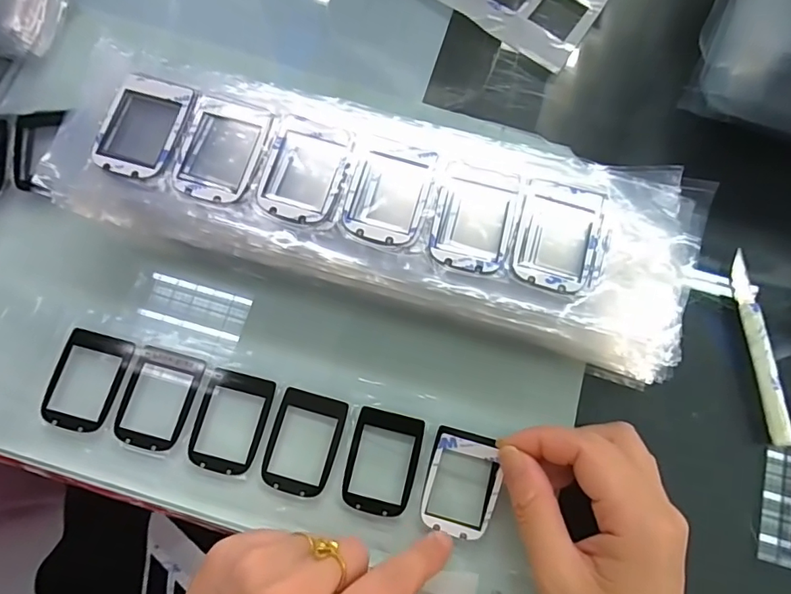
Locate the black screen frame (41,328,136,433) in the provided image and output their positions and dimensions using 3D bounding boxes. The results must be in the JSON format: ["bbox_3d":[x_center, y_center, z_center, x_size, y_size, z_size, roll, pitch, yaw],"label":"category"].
[{"bbox_3d":[-0.166,0.045,0.269,0.036,0.004,0.052,16,75,3],"label":"black screen frame"}]

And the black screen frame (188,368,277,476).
[{"bbox_3d":[-0.088,0.066,0.268,0.036,0.004,0.052,15,75,3],"label":"black screen frame"}]

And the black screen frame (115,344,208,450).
[{"bbox_3d":[-0.127,0.054,0.270,0.036,0.004,0.052,16,75,3],"label":"black screen frame"}]

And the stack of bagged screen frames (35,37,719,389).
[{"bbox_3d":[-0.006,-0.043,0.266,0.309,0.065,0.099,15,76,2],"label":"stack of bagged screen frames"}]

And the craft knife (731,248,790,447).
[{"bbox_3d":[0.206,0.027,0.284,0.011,0.006,0.107,-3,74,-2],"label":"craft knife"}]

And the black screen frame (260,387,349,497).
[{"bbox_3d":[-0.049,0.077,0.266,0.036,0.004,0.052,15,75,3],"label":"black screen frame"}]

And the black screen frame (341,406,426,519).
[{"bbox_3d":[-0.007,0.087,0.264,0.036,0.004,0.052,15,75,3],"label":"black screen frame"}]

